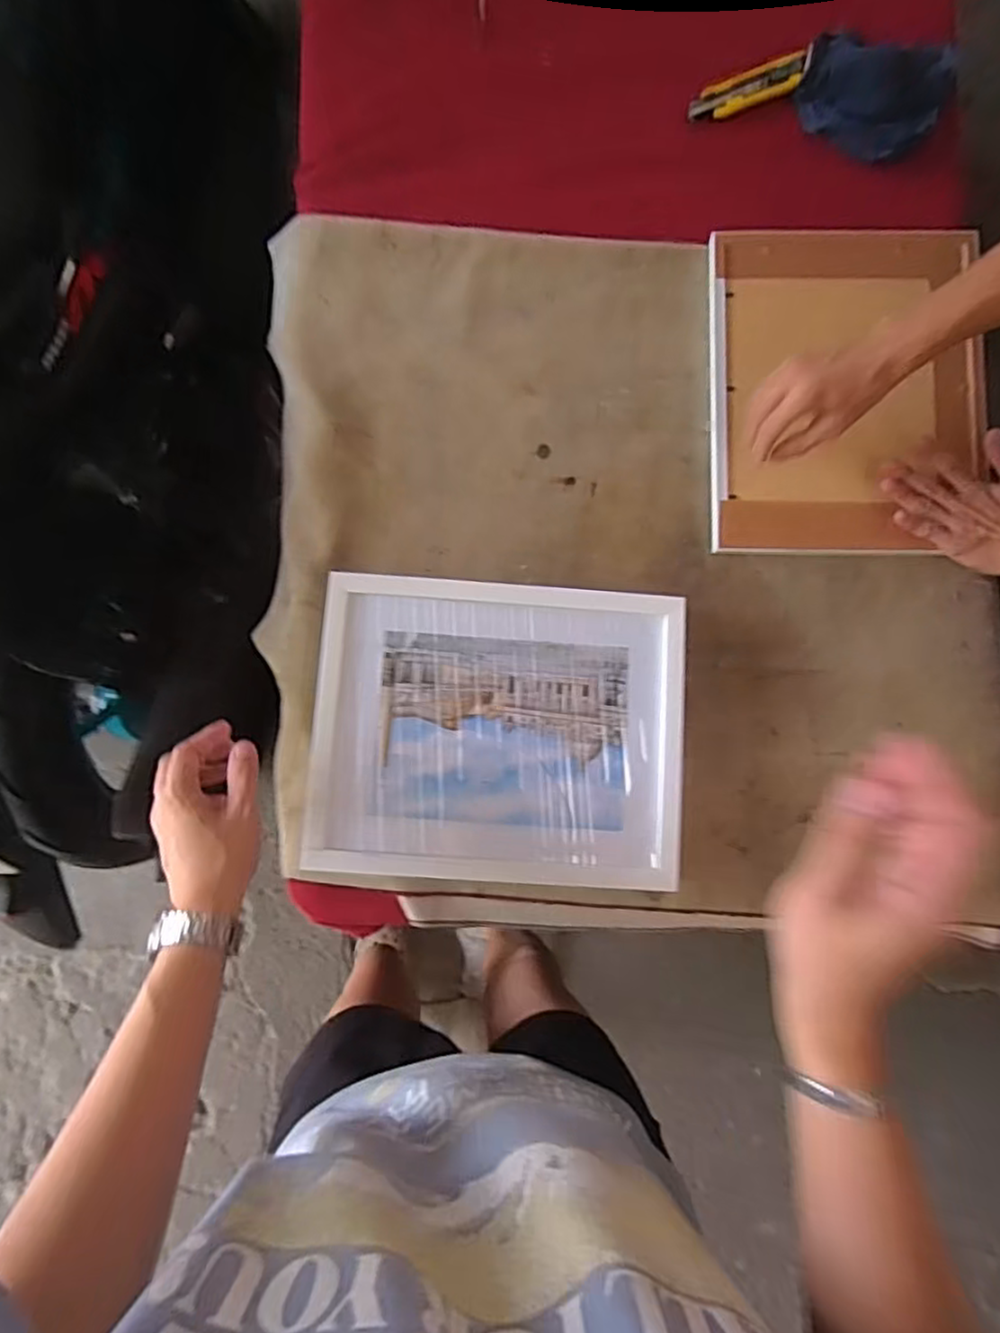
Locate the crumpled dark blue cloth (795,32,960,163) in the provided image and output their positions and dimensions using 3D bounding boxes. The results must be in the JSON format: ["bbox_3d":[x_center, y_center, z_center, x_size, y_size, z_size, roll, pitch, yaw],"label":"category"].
[{"bbox_3d":[0.382,-0.585,0.705,0.145,0.045,0.123,19,85,0],"label":"crumpled dark blue cloth"}]

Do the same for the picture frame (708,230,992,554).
[{"bbox_3d":[0.339,-0.271,0.675,0.256,0.030,0.317,1,86,5],"label":"picture frame"}]

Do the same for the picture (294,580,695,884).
[{"bbox_3d":[-0.001,0.060,0.633,0.322,0.051,0.266,4,85,-2],"label":"picture"}]

